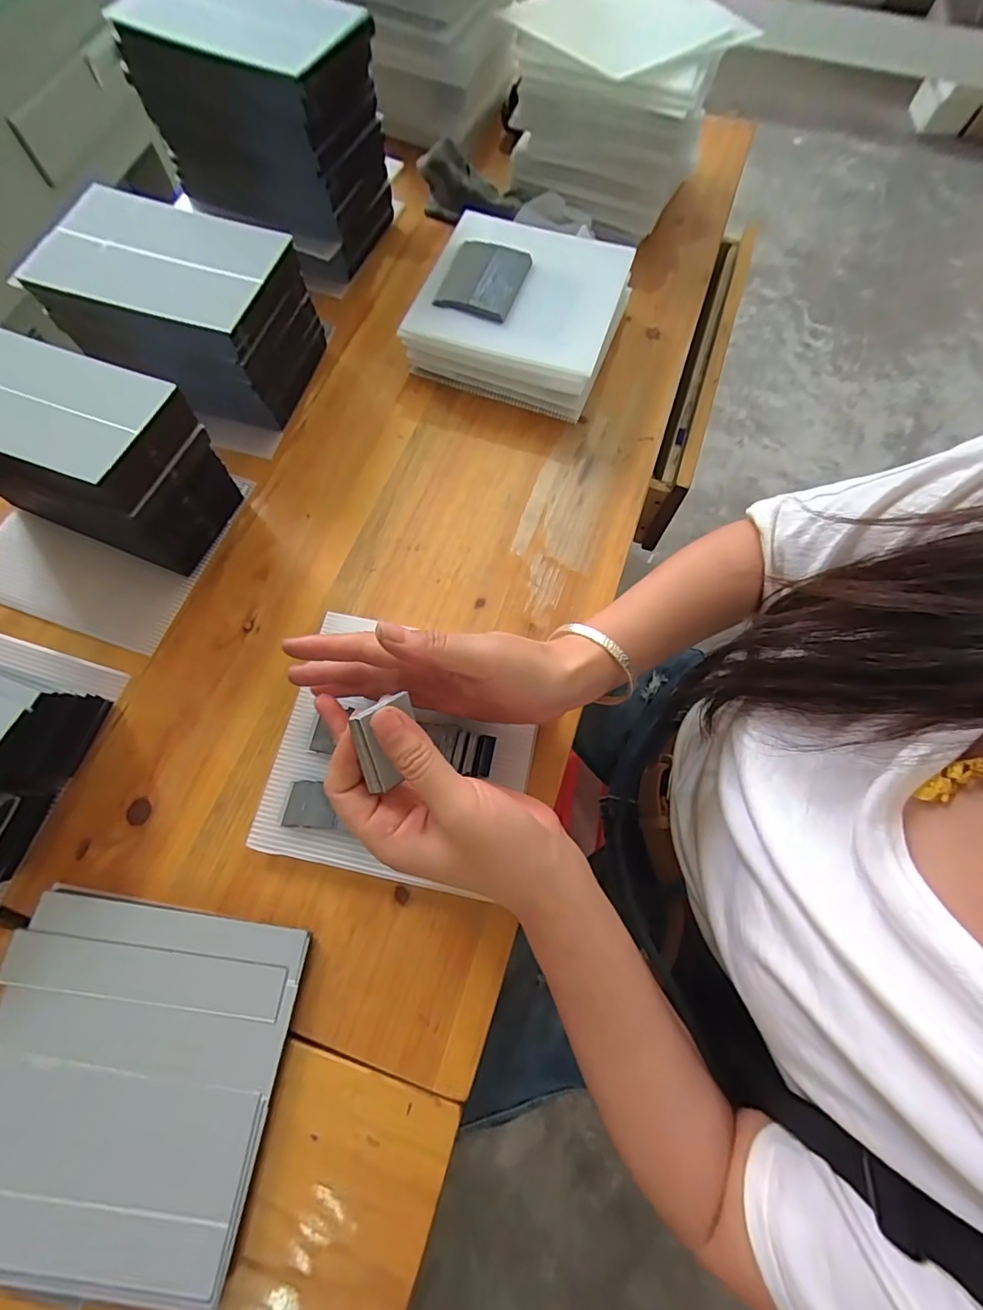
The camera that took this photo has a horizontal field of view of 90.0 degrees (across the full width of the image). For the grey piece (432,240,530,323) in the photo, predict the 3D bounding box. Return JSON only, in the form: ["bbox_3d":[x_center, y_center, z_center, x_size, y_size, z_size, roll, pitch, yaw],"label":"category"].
[{"bbox_3d":[-0.006,-0.316,0.413,0.062,0.007,0.079,18,70,4],"label":"grey piece"}]

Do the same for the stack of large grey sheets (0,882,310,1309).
[{"bbox_3d":[-0.195,0.223,0.261,0.156,0.016,0.160,8,70,0],"label":"stack of large grey sheets"}]

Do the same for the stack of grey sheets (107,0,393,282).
[{"bbox_3d":[-0.188,-0.454,0.436,0.154,0.152,0.118,23,71,6],"label":"stack of grey sheets"}]

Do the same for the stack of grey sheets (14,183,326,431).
[{"bbox_3d":[-0.237,-0.268,0.393,0.160,0.099,0.109,14,70,2],"label":"stack of grey sheets"}]

